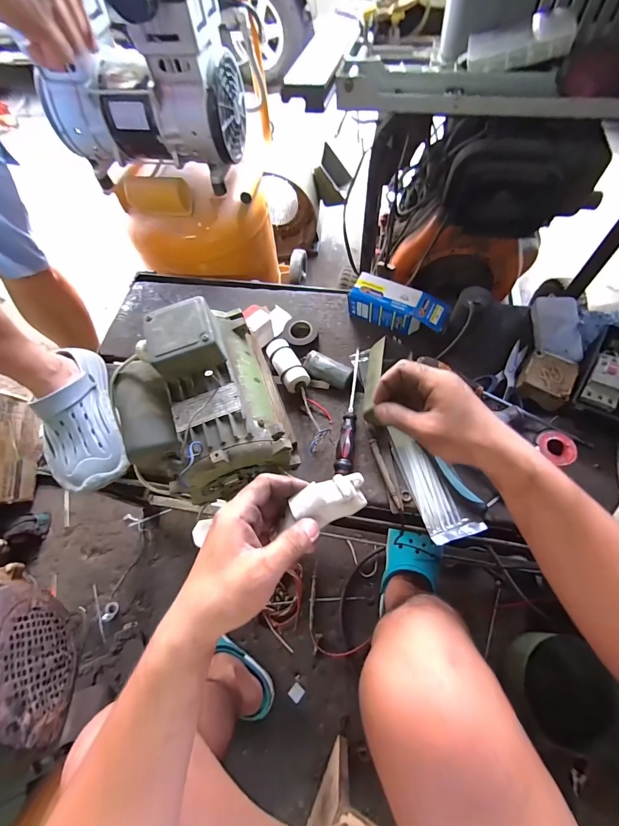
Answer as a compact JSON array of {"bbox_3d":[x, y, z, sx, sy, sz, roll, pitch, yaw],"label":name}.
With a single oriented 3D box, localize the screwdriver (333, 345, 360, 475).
[{"bbox_3d":[0.067,-0.008,0.581,0.026,0.033,0.227,7,65,6],"label":"screwdriver"}]

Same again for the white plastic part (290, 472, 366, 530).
[{"bbox_3d":[0.020,0.078,0.320,0.071,0.023,0.037,-22,65,-7],"label":"white plastic part"}]

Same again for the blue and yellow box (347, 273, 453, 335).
[{"bbox_3d":[0.156,-0.186,0.628,0.170,0.059,0.060,24,68,14],"label":"blue and yellow box"}]

